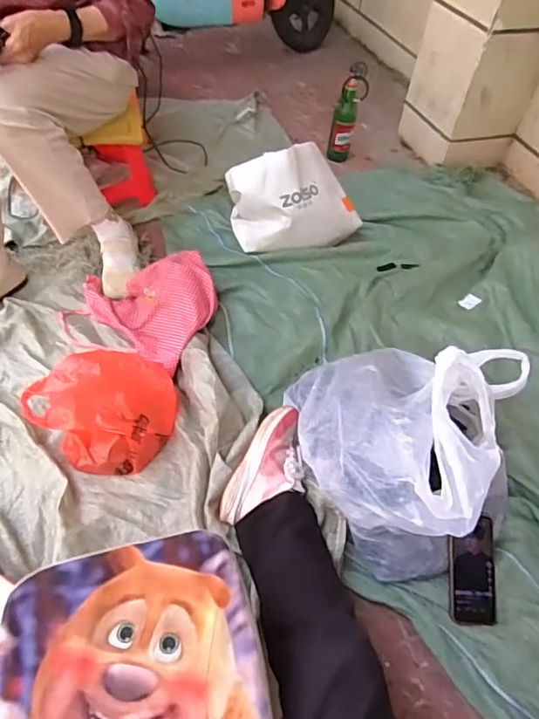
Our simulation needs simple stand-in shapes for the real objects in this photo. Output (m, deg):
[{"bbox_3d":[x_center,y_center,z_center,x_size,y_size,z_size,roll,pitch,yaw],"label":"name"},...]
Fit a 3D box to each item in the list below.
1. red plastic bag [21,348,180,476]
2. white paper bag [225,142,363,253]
[{"bbox_3d":[-0.285,0.077,0.957,0.204,0.150,0.220,28,53,18],"label":"red plastic bag"},{"bbox_3d":[0.072,-0.392,1.308,0.311,0.211,0.169,-13,51,-17],"label":"white paper bag"}]

